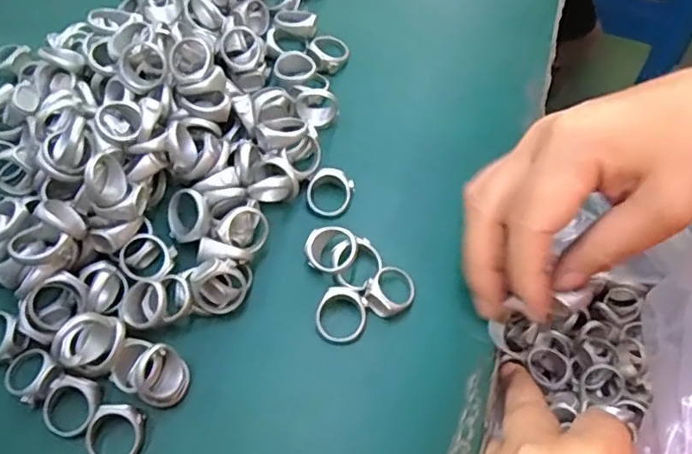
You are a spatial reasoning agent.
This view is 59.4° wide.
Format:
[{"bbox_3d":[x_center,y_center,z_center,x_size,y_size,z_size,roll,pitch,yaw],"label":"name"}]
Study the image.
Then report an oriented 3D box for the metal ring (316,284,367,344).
[{"bbox_3d":[-0.002,0.040,0.275,0.022,0.004,0.025,23,81,0],"label":"metal ring"}]

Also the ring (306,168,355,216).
[{"bbox_3d":[-0.009,-0.018,0.304,0.023,0.008,0.023,1,62,-3],"label":"ring"}]

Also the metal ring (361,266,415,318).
[{"bbox_3d":[0.021,0.029,0.279,0.020,0.010,0.025,36,65,15],"label":"metal ring"}]

